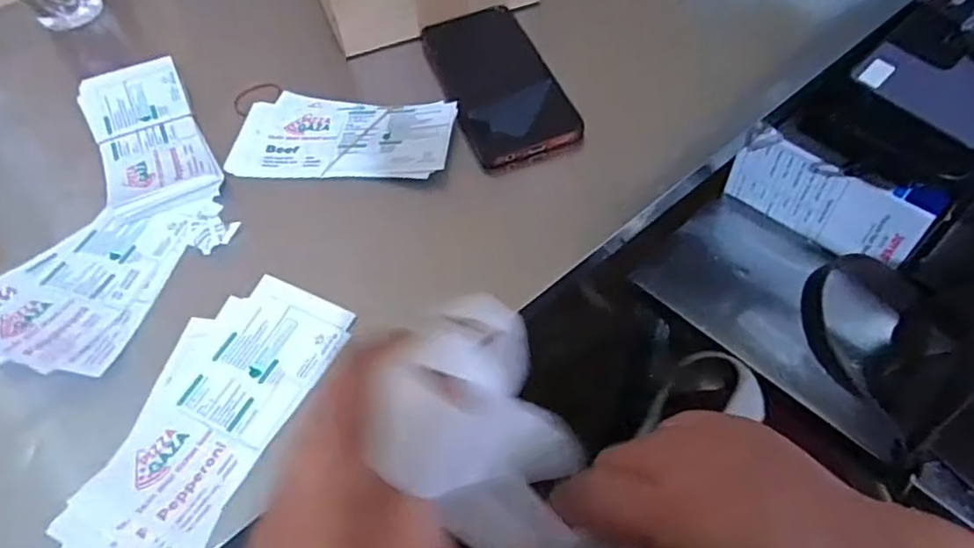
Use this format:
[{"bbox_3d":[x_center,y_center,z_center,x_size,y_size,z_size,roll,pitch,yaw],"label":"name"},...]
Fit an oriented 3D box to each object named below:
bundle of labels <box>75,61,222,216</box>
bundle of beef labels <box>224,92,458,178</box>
[{"bbox_3d":[-0.252,-0.103,0.481,0.073,0.015,0.152,-25,58,-12],"label":"bundle of labels"},{"bbox_3d":[-0.105,-0.104,0.474,0.162,0.013,0.082,4,57,7],"label":"bundle of beef labels"}]

